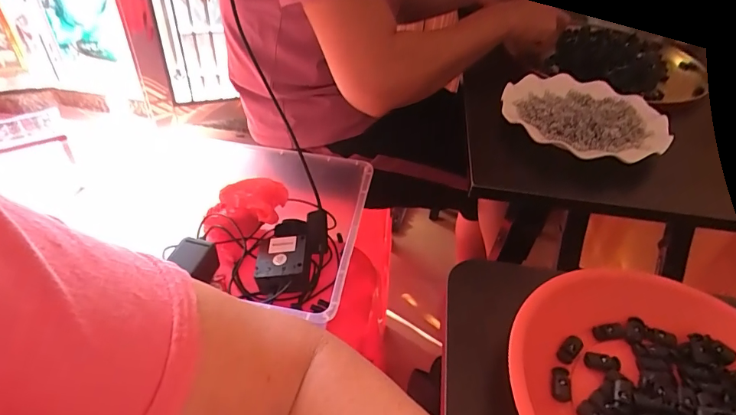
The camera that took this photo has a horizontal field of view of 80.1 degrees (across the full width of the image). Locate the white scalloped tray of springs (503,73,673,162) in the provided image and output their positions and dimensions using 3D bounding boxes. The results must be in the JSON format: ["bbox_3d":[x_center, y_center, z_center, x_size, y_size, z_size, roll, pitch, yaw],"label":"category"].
[{"bbox_3d":[0.251,-0.106,0.517,0.178,0.037,0.186,-29,52,-33],"label":"white scalloped tray of springs"}]

